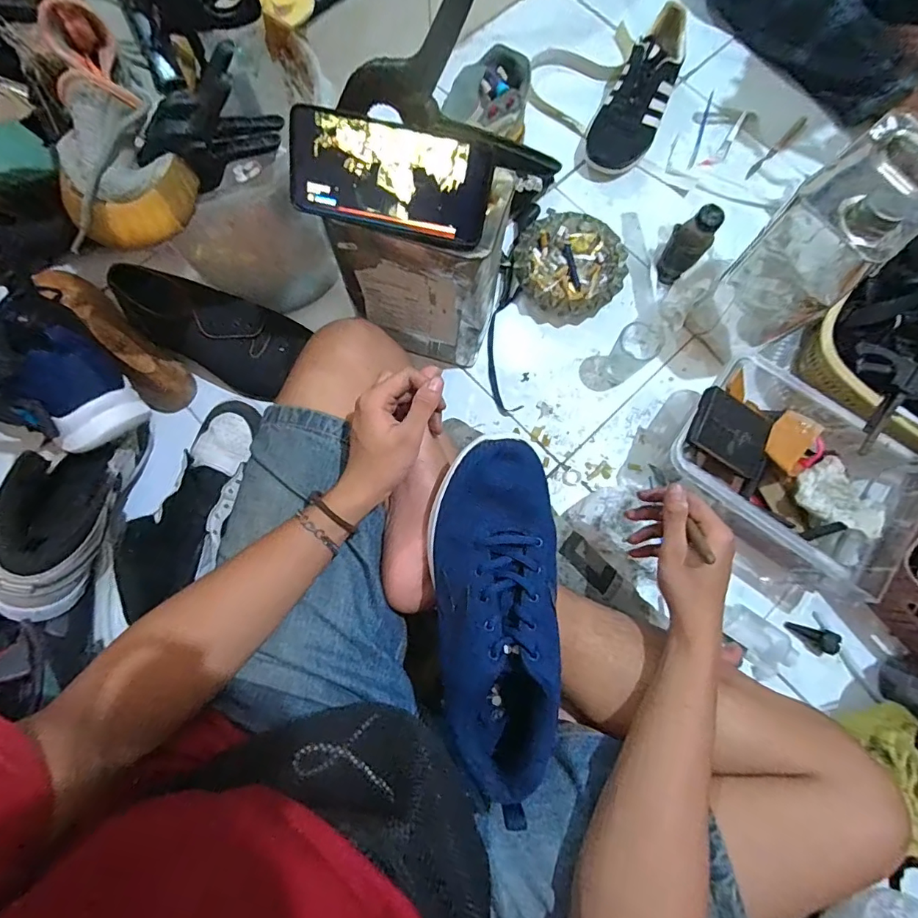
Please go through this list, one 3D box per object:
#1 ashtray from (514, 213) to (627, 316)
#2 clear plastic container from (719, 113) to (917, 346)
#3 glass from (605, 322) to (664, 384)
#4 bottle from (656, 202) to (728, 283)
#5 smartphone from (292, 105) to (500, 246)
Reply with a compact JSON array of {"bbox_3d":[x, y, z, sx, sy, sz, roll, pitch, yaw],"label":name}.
[{"bbox_3d":[0.148,-0.259,0.667,0.143,0.039,0.143,0,76,-1],"label":"ashtray"},{"bbox_3d":[0.399,-0.232,0.564,0.158,0.235,0.105,-42,81,-10],"label":"clear plastic container"},{"bbox_3d":[0.215,-0.131,0.619,0.056,0.069,0.048,-43,81,-10],"label":"glass"},{"bbox_3d":[0.289,-0.269,0.632,0.046,0.118,0.040,35,78,7],"label":"bottle"},{"bbox_3d":[-0.057,-0.235,0.414,0.165,0.080,0.012,11,32,-2],"label":"smartphone"}]

